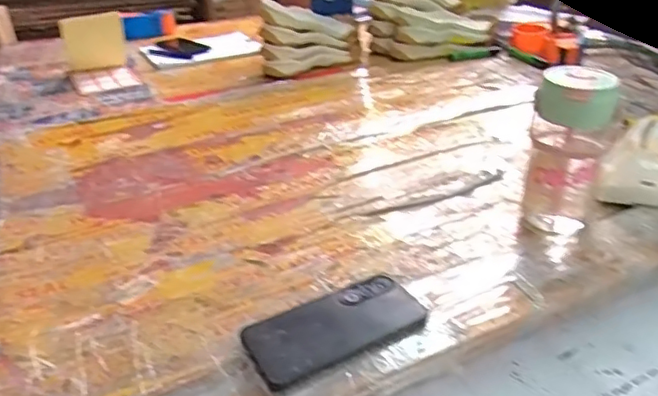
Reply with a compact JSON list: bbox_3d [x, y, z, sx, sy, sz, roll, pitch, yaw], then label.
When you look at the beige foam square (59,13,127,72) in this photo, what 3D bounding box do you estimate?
[{"bbox_3d":[-0.496,-0.329,1.212,0.136,0.119,0.026,-26,53,-38],"label":"beige foam square"}]

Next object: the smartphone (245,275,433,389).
[{"bbox_3d":[0.006,0.119,0.532,0.162,0.013,0.076,-17,34,-24],"label":"smartphone"}]

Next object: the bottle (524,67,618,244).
[{"bbox_3d":[0.270,-0.045,0.660,0.076,0.191,0.064,11,33,21],"label":"bottle"}]

